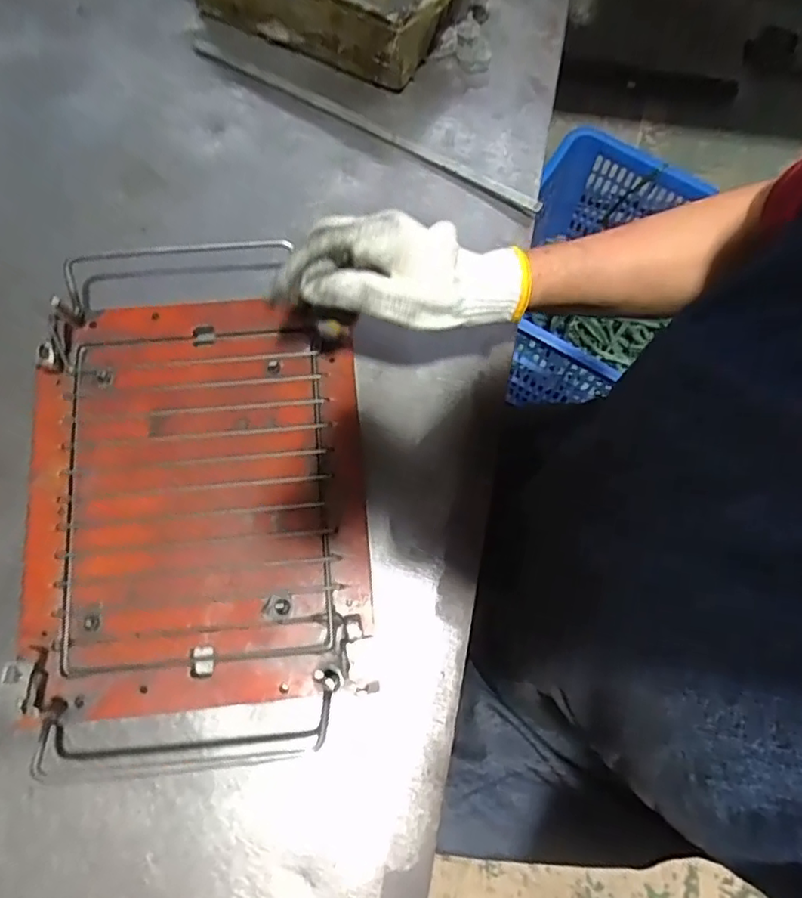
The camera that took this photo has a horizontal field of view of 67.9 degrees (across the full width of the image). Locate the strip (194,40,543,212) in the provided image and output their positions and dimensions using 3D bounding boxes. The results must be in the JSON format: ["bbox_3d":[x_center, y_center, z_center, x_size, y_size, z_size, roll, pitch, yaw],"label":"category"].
[{"bbox_3d":[-0.038,-0.292,0.532,0.356,0.010,0.013,30,77,7],"label":"strip"}]

